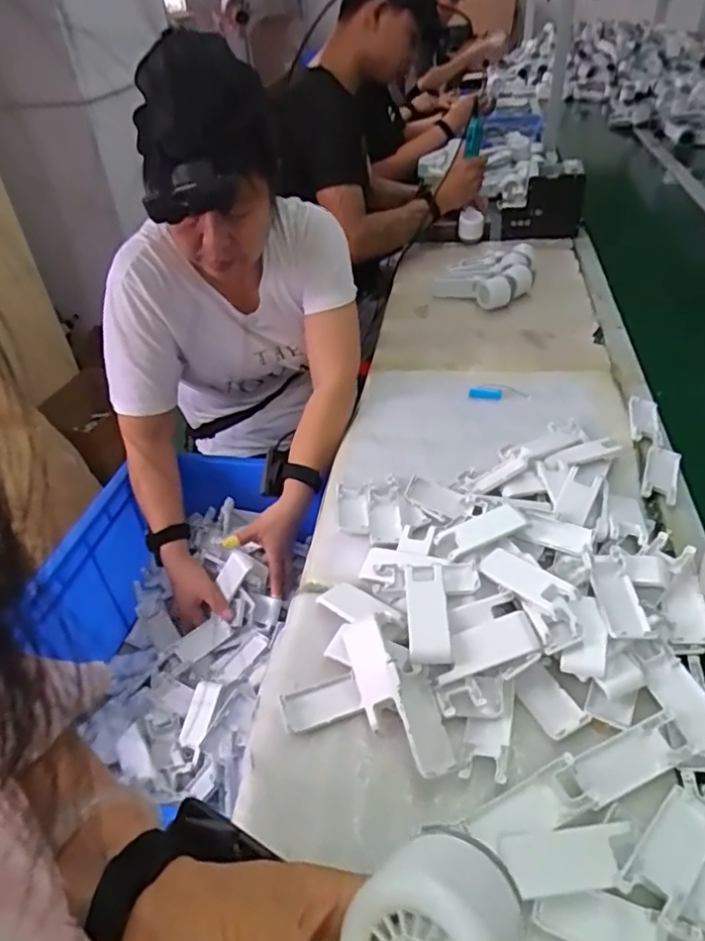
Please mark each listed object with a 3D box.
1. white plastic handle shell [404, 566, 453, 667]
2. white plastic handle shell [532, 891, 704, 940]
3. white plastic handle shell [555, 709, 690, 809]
[{"bbox_3d":[0.071,0.137,0.565,0.037,0.012,0.098,-1,53,-1],"label":"white plastic handle shell"},{"bbox_3d":[0.181,0.314,0.406,0.101,0.012,0.038,13,43,20],"label":"white plastic handle shell"},{"bbox_3d":[0.220,0.241,0.486,0.123,0.026,0.039,-19,42,-16],"label":"white plastic handle shell"}]

